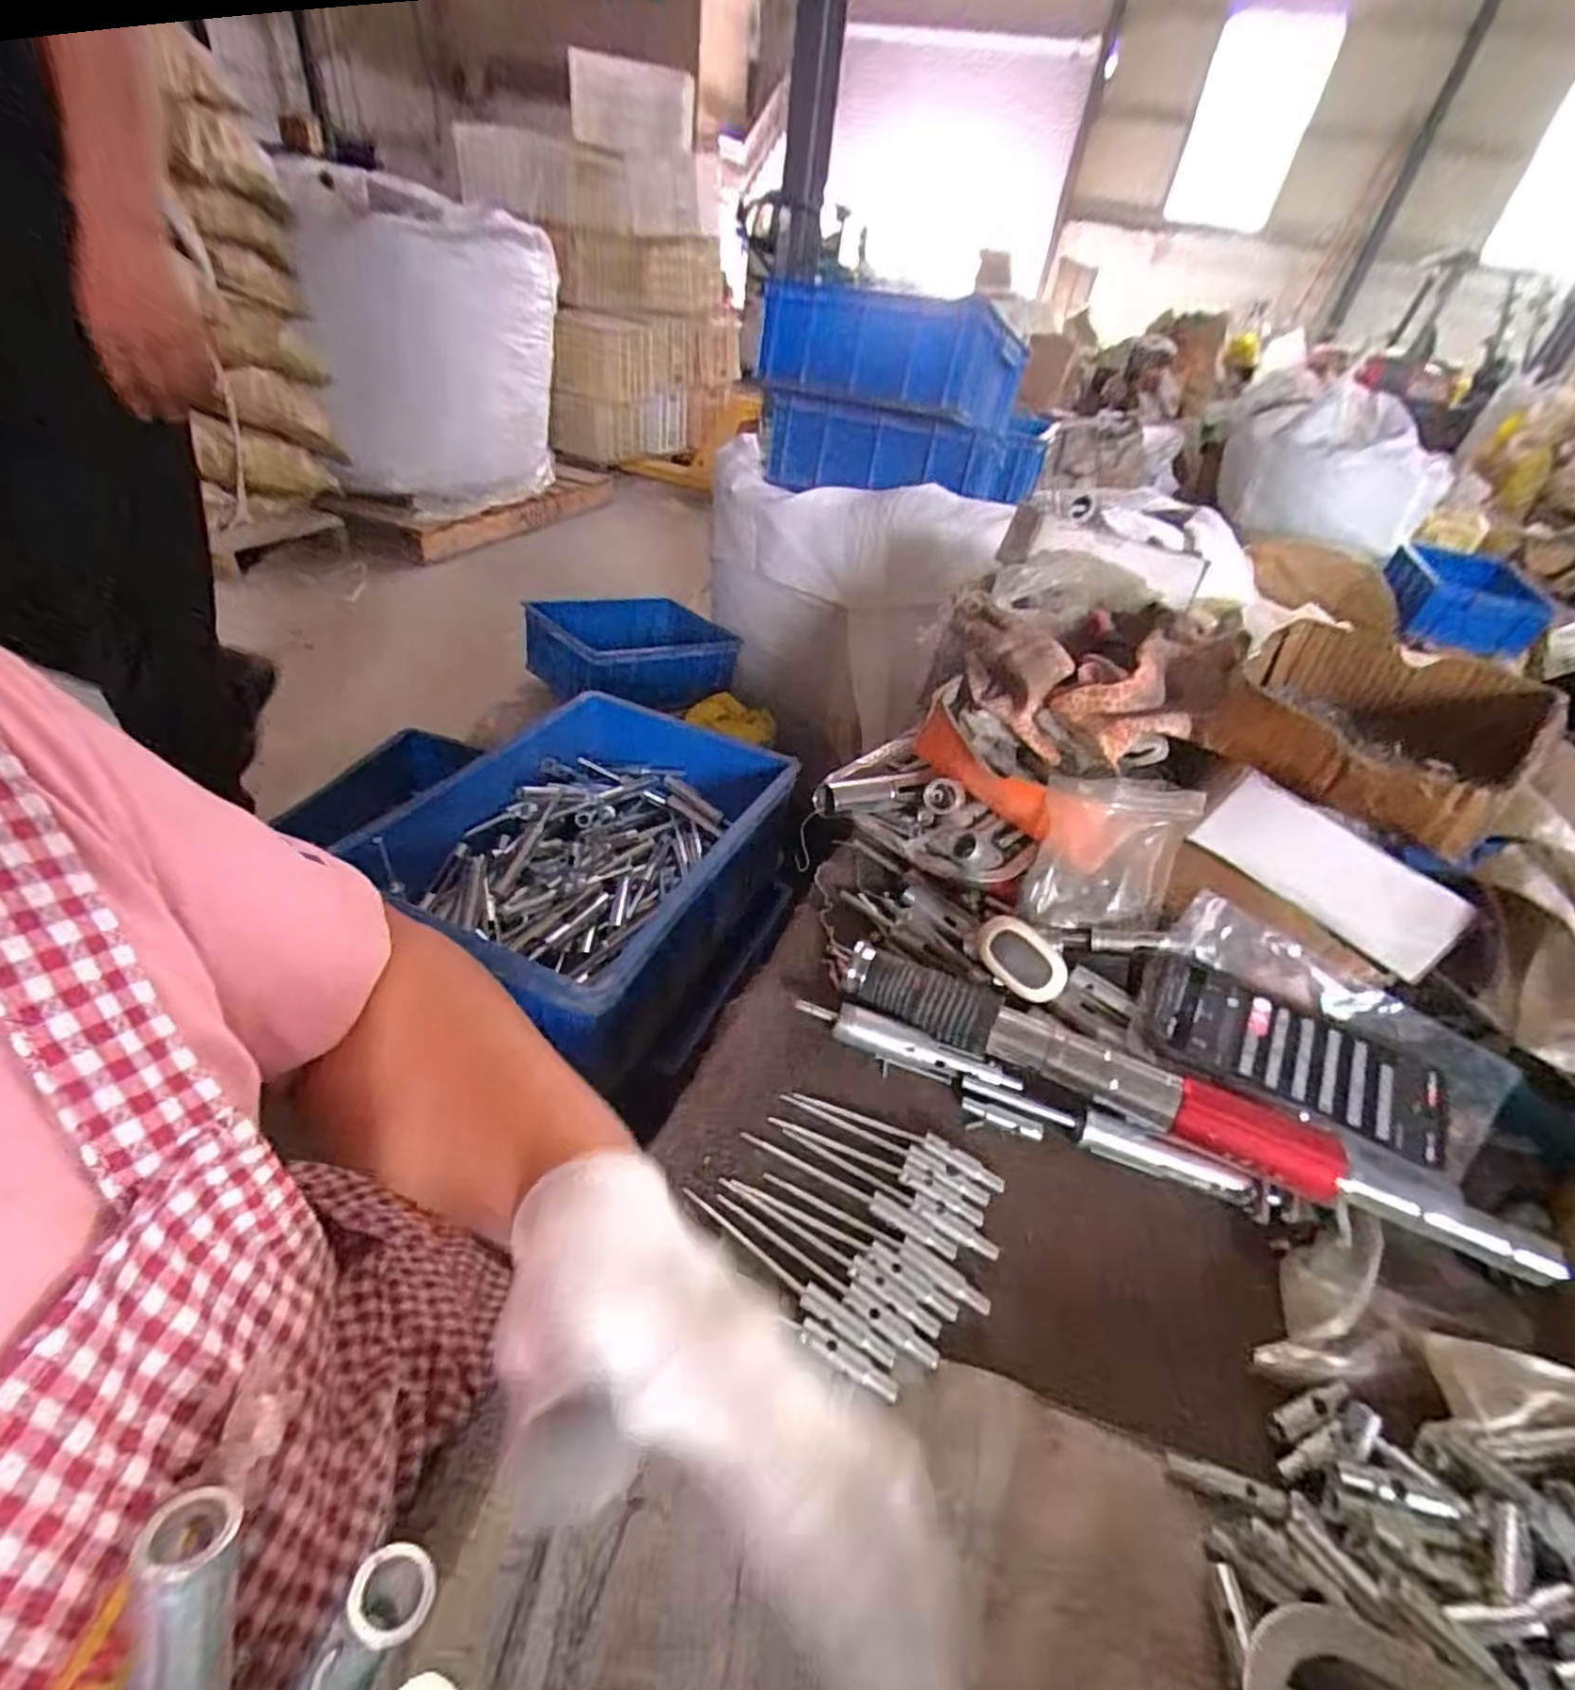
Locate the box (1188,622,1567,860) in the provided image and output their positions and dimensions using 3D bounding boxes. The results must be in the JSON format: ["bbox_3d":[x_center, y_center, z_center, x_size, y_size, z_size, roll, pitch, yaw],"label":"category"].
[{"bbox_3d":[0.422,-0.087,0.512,0.161,0.078,0.177,-21,47,-32],"label":"box"}]

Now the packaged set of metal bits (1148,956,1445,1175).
[{"bbox_3d":[0.315,0.133,0.447,0.158,0.014,0.083,27,51,25],"label":"packaged set of metal bits"}]

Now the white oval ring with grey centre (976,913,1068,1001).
[{"bbox_3d":[0.162,0.079,0.493,0.065,0.043,0.015,37,7,13],"label":"white oval ring with grey centre"}]

